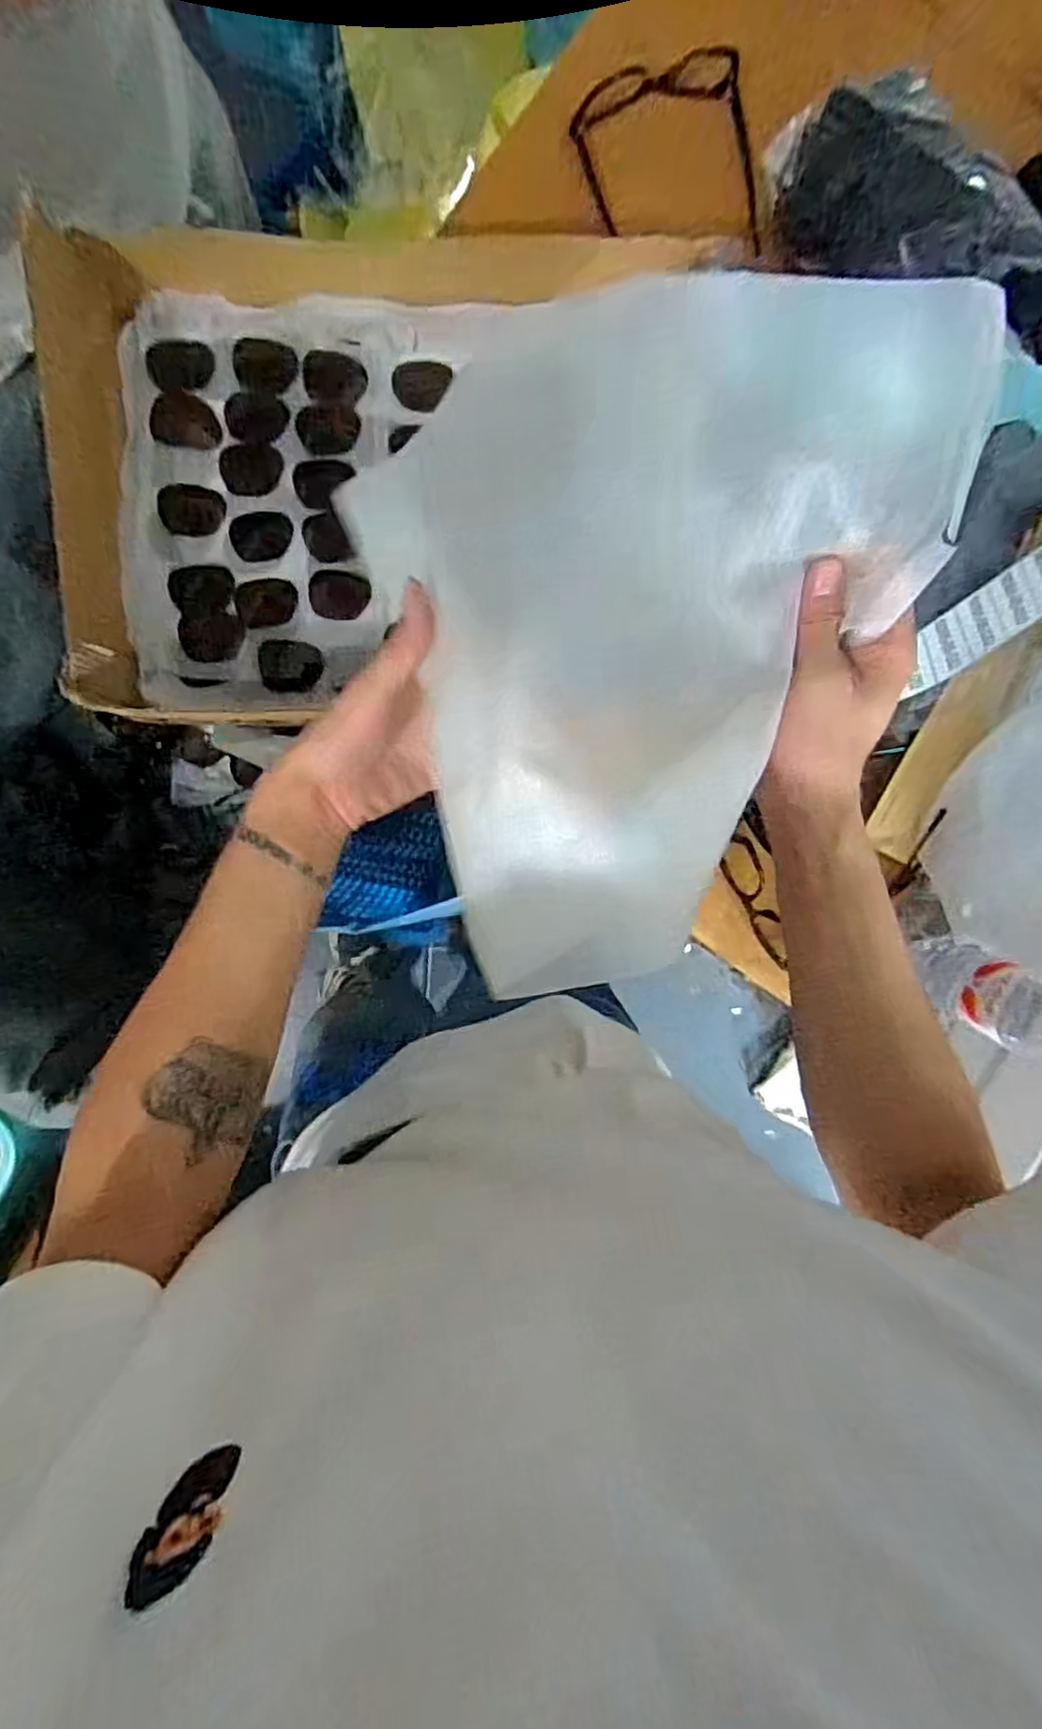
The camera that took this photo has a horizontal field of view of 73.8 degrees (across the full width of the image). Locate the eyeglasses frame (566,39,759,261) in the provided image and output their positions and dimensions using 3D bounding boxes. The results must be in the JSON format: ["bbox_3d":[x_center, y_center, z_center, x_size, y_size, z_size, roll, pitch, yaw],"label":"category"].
[{"bbox_3d":[0.119,-0.562,0.560,0.143,0.038,0.141,-11,96,-5],"label":"eyeglasses frame"}]

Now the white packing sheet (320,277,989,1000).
[{"bbox_3d":[0.074,-0.095,0.307,0.247,0.082,0.265,-16,96,-4],"label":"white packing sheet"}]

